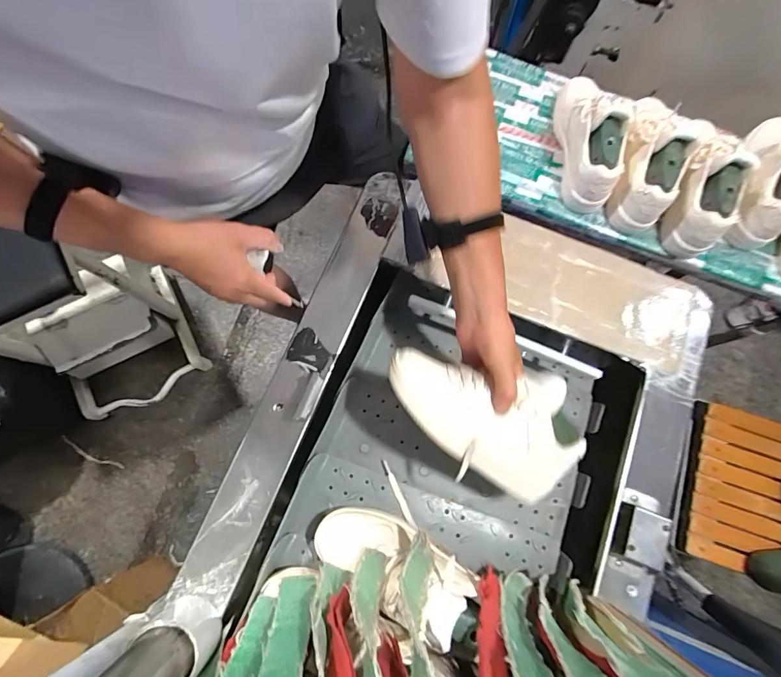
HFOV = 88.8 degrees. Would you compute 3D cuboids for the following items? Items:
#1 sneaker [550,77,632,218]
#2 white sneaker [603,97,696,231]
[{"bbox_3d":[0.375,-0.390,0.740,0.100,0.123,0.283,6,75,1],"label":"sneaker"},{"bbox_3d":[0.482,-0.356,0.732,0.102,0.121,0.290,12,76,2],"label":"white sneaker"}]

